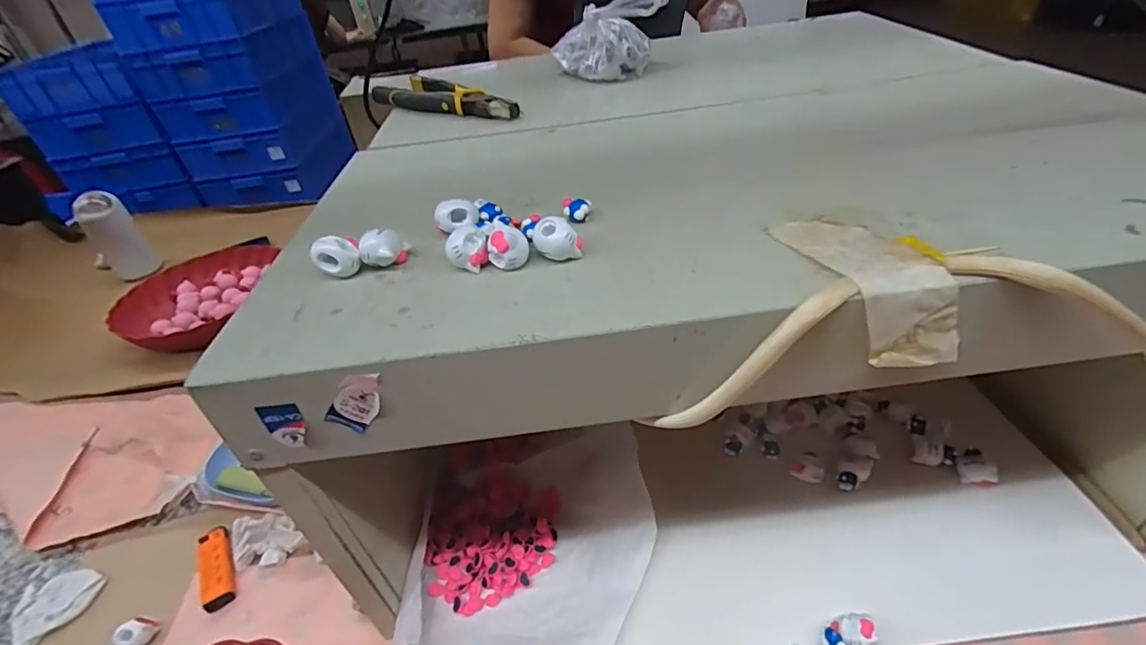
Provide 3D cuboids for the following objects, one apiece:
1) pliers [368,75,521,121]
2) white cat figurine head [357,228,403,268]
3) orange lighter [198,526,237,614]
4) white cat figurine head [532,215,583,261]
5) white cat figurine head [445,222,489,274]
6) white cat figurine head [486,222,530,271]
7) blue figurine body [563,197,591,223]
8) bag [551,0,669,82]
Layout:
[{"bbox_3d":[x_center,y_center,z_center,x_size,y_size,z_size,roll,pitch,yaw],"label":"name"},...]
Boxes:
[{"bbox_3d":[-0.130,-0.233,0.543,0.194,0.018,0.054,23,47,35],"label":"pliers"},{"bbox_3d":[-0.107,-0.041,0.292,0.019,0.022,0.017,1,38,13],"label":"white cat figurine head"},{"bbox_3d":[-0.311,0.210,0.455,0.026,0.009,0.078,-25,41,-24],"label":"orange lighter"},{"bbox_3d":[-0.008,-0.044,0.278,0.025,0.021,0.015,-9,37,0],"label":"white cat figurine head"},{"bbox_3d":[-0.057,-0.039,0.282,0.022,0.023,0.016,-12,37,-4],"label":"white cat figurine head"},{"bbox_3d":[-0.035,-0.040,0.279,0.021,0.022,0.021,-12,37,-4],"label":"white cat figurine head"},{"bbox_3d":[0.002,-0.067,0.314,0.016,0.012,0.011,-3,37,8],"label":"blue figurine body"},{"bbox_3d":[0.042,-0.325,0.591,0.101,0.067,0.109,18,44,31],"label":"bag"}]

